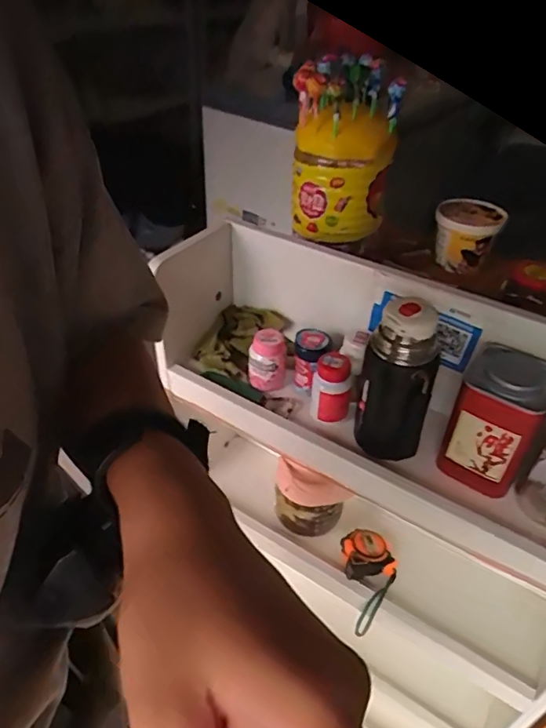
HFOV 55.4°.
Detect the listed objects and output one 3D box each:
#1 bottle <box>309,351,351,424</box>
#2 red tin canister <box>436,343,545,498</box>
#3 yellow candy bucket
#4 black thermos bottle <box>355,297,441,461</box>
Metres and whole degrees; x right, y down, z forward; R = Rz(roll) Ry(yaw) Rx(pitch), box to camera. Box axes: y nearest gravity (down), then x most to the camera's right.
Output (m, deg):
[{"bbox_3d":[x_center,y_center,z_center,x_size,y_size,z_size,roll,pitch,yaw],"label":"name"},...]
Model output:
[{"bbox_3d":[0.072,0.032,0.649,0.047,0.087,0.038,11,41,9],"label":"bottle"},{"bbox_3d":[0.241,0.060,0.568,0.086,0.147,0.088,23,44,22],"label":"red tin canister"},{"bbox_3d":[0.090,-0.279,0.695,0.129,0.212,0.108,8,41,6],"label":"yellow candy bucket"},{"bbox_3d":[0.134,0.025,0.567,0.070,0.185,0.069,4,41,1],"label":"black thermos bottle"}]

